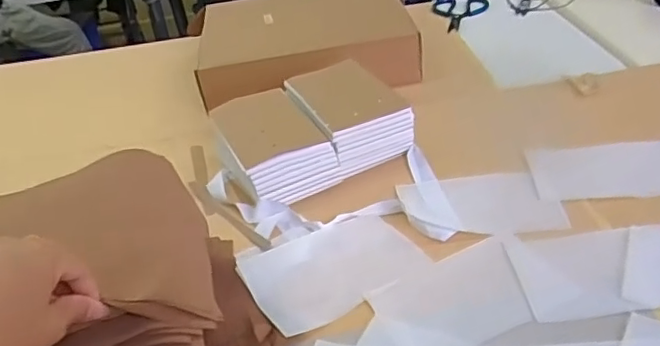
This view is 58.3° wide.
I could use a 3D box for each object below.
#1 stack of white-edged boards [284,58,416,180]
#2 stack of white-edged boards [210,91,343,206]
[{"bbox_3d":[0.020,-0.083,0.812,0.120,0.078,0.175,-19,36,-17],"label":"stack of white-edged boards"},{"bbox_3d":[-0.084,-0.038,0.775,0.122,0.064,0.180,-23,37,-21],"label":"stack of white-edged boards"}]

